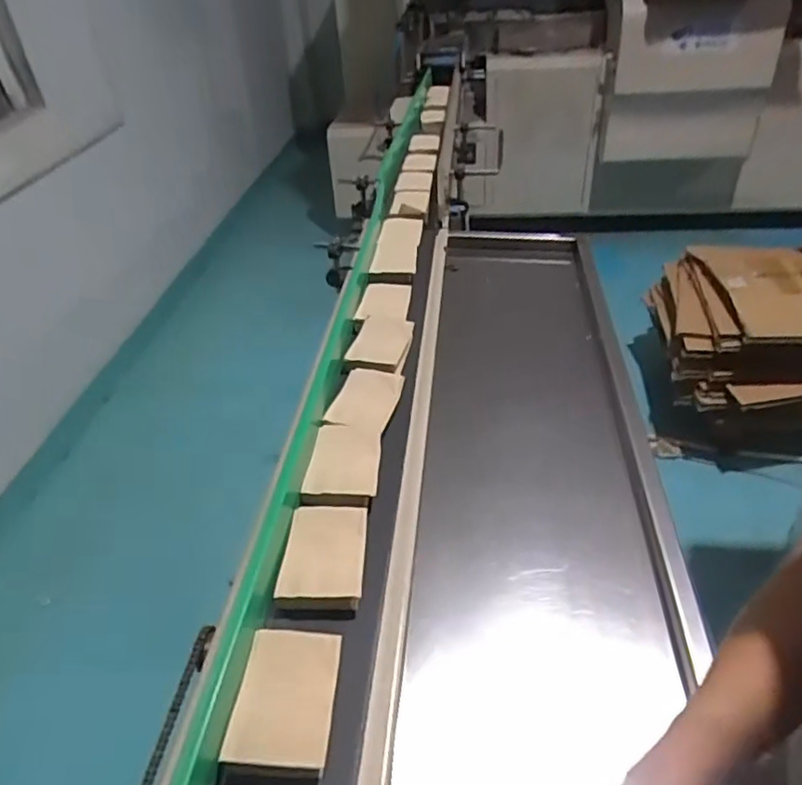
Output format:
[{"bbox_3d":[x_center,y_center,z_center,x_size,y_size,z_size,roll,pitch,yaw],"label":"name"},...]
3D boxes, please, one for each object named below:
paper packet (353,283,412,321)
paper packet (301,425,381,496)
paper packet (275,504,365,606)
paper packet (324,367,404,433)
[{"bbox_3d":[-0.027,-0.144,0.991,0.078,0.014,0.108,2,37,5],"label":"paper packet"},{"bbox_3d":[-0.061,0.070,0.691,0.074,0.007,0.100,2,37,5],"label":"paper packet"},{"bbox_3d":[-0.071,0.146,0.591,0.076,0.010,0.105,1,37,4],"label":"paper packet"},{"bbox_3d":[-0.042,0.005,0.778,0.073,0.013,0.109,10,38,15],"label":"paper packet"}]

